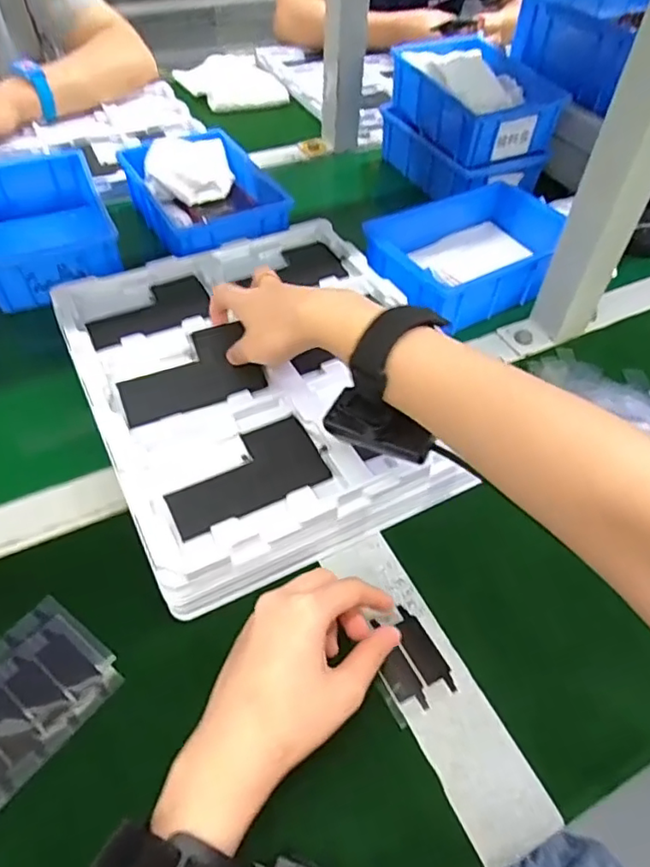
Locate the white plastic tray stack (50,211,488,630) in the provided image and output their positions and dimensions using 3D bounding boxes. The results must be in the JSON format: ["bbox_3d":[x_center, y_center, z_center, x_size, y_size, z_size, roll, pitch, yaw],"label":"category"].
[{"bbox_3d":[-0.047,-0.049,0.471,0.267,0.048,0.319,-20,55,-17],"label":"white plastic tray stack"}]

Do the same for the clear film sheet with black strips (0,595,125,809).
[{"bbox_3d":[-0.177,0.153,0.335,0.076,0.004,0.097,32,56,21],"label":"clear film sheet with black strips"}]

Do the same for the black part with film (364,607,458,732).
[{"bbox_3d":[0.050,0.140,0.360,0.044,0.004,0.066,-20,55,-17],"label":"black part with film"}]

